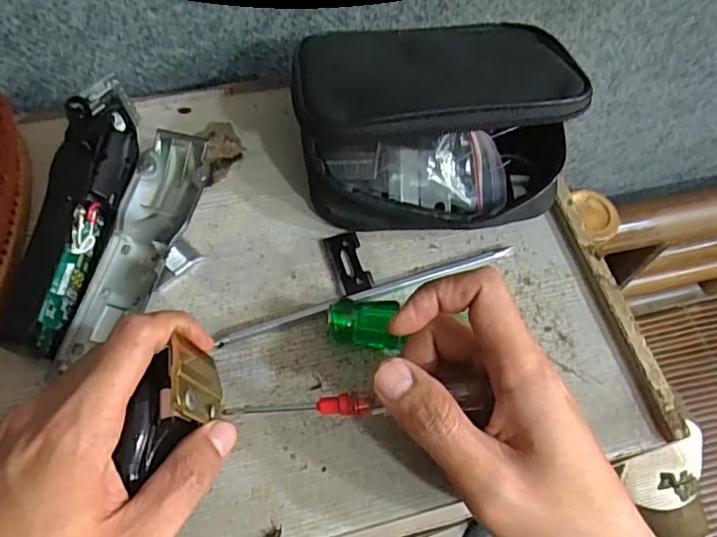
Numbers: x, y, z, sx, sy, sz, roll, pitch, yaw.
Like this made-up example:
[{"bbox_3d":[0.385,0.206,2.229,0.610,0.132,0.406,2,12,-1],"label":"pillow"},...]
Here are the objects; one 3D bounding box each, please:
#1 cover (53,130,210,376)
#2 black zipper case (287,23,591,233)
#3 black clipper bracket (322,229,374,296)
[{"bbox_3d":[-0.125,-0.013,0.335,0.041,0.029,0.145,13,61,3],"label":"cover"},{"bbox_3d":[0.044,-0.074,0.341,0.151,0.097,0.089,-5,62,-7],"label":"black zipper case"},{"bbox_3d":[-0.005,-0.003,0.352,0.020,0.004,0.042,-15,63,-12],"label":"black clipper bracket"}]

